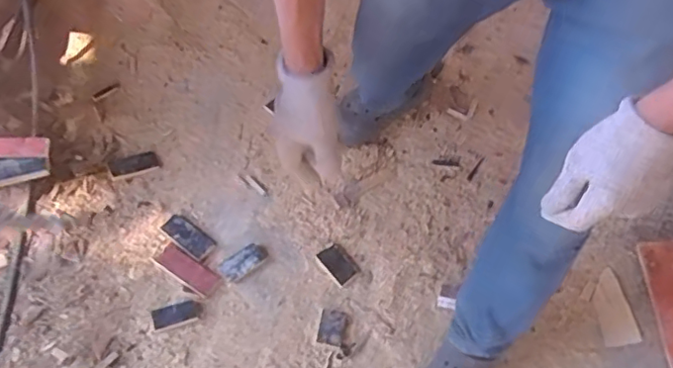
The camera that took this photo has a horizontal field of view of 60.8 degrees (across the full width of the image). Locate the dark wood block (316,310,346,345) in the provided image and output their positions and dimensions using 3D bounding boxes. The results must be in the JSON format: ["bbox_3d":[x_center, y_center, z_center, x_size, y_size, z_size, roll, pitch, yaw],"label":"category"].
[{"bbox_3d":[-0.010,0.275,1.100,0.051,0.013,0.066,10,61,8],"label":"dark wood block"}]

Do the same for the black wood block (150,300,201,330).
[{"bbox_3d":[-0.303,0.249,1.088,0.087,0.015,0.041,-17,61,-7],"label":"black wood block"}]

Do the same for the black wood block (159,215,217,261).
[{"bbox_3d":[-0.307,0.109,1.186,0.115,0.016,0.050,33,67,20],"label":"black wood block"}]

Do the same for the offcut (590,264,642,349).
[{"bbox_3d":[0.537,0.240,1.121,0.071,0.011,0.145,-4,59,-6],"label":"offcut"}]

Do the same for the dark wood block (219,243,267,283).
[{"bbox_3d":[-0.187,0.159,1.159,0.093,0.012,0.052,-36,64,-17],"label":"dark wood block"}]

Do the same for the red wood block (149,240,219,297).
[{"bbox_3d":[-0.299,0.170,1.145,0.139,0.014,0.055,31,66,19],"label":"red wood block"}]

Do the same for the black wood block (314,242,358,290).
[{"bbox_3d":[0.000,0.162,1.160,0.054,0.022,0.082,-38,65,-18],"label":"black wood block"}]

